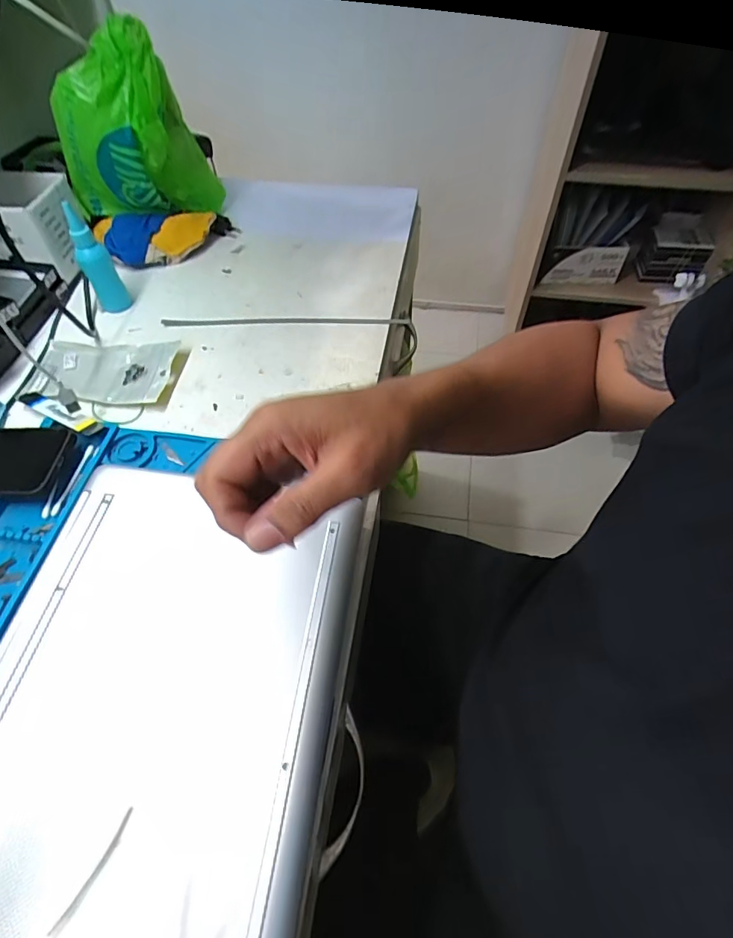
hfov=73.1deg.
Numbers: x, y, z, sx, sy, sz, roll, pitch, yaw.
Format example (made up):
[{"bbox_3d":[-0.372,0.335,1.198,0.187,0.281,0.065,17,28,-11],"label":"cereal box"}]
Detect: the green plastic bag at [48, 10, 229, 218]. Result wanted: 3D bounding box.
[{"bbox_3d":[-0.311,-0.440,0.662,0.196,0.190,0.102,-23,58,-14],"label":"green plastic bag"}]

